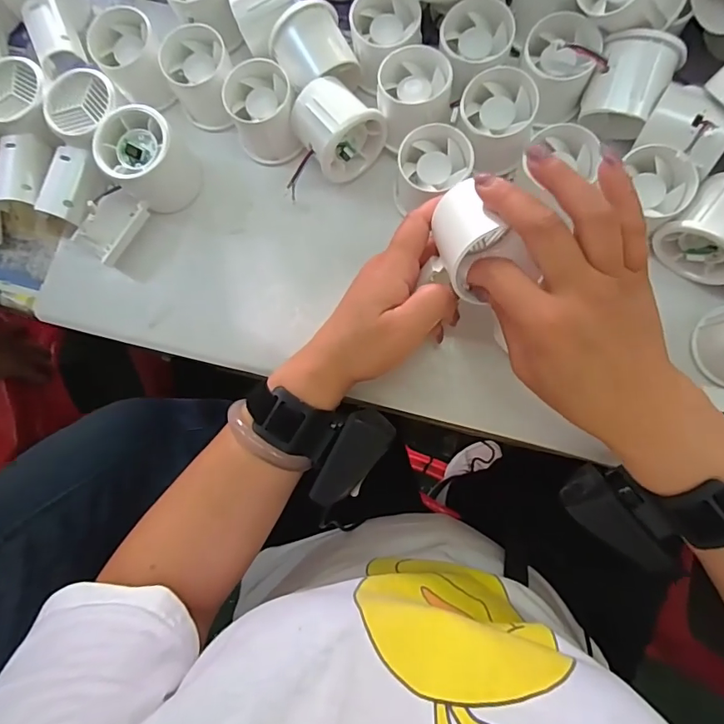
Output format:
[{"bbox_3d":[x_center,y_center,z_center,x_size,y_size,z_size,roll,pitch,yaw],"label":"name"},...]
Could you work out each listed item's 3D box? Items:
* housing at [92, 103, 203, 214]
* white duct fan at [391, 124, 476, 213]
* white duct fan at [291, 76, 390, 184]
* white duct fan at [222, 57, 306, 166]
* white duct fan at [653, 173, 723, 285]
[{"bbox_3d":[-0.164,-0.156,0.373,0.056,0.056,0.055,-1,84,5],"label":"housing"},{"bbox_3d":[0.049,-0.139,0.351,0.053,0.042,0.050,-34,82,1],"label":"white duct fan"},{"bbox_3d":[-0.020,-0.173,0.357,0.057,0.045,0.054,41,89,8],"label":"white duct fan"},{"bbox_3d":[-0.075,-0.190,0.372,0.052,0.044,0.060,-21,82,3],"label":"white duct fan"},{"bbox_3d":[0.239,-0.089,0.322,0.053,0.046,0.055,41,89,8],"label":"white duct fan"}]

